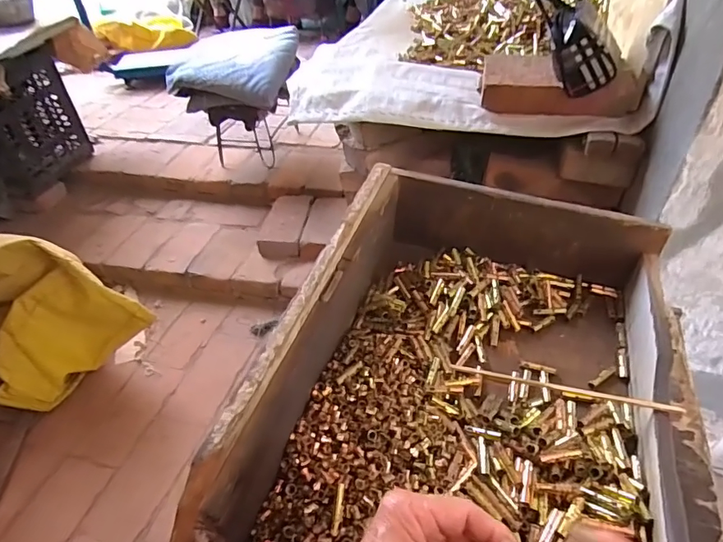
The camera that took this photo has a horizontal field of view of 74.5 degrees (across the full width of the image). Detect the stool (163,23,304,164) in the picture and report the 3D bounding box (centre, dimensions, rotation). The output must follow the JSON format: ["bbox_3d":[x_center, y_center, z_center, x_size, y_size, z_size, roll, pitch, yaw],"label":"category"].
[{"bbox_3d":[-0.360,-0.535,1.481,0.325,0.323,0.319,-1,41,1],"label":"stool"}]

